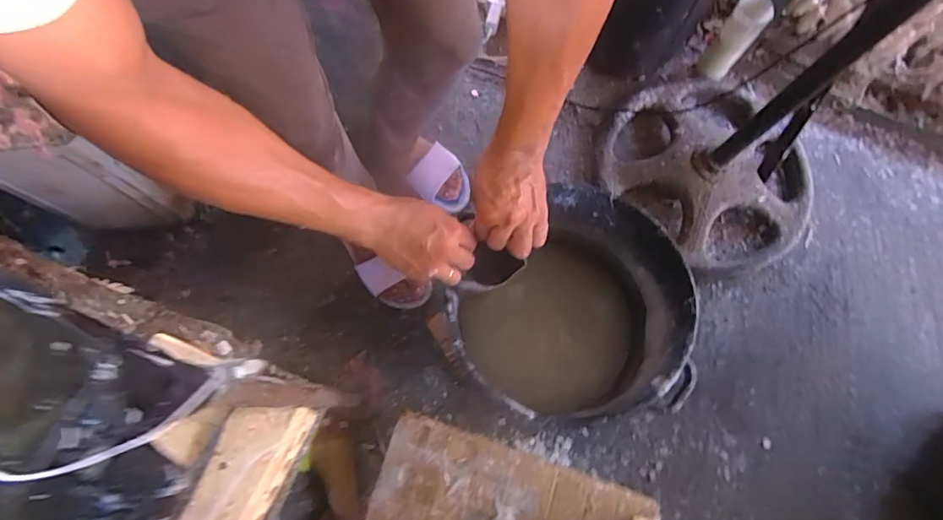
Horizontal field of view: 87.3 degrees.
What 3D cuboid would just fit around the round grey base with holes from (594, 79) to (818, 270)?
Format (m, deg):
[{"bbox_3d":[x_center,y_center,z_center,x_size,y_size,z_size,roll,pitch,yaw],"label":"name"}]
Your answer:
[{"bbox_3d":[0.544,-0.219,1.109,0.450,0.096,0.460,0,73,-1],"label":"round grey base with holes"}]

